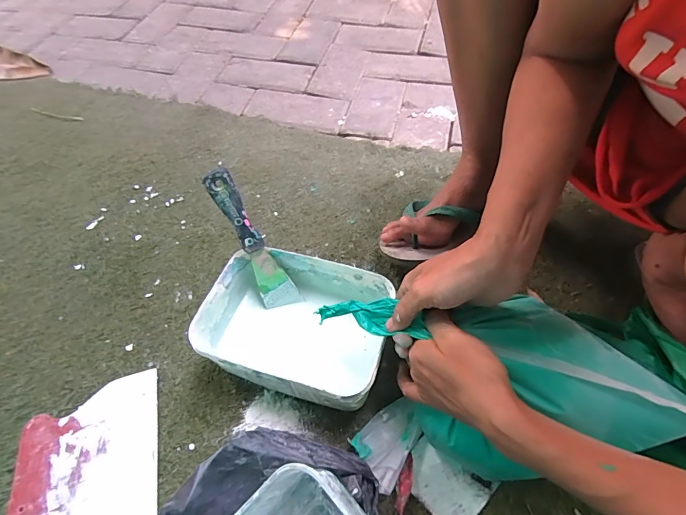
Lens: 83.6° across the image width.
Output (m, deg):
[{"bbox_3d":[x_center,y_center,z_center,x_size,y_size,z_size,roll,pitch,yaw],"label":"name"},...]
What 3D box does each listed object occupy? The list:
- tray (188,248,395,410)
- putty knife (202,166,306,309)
[{"bbox_3d":[-0.049,0.080,0.434,0.193,0.085,0.138,13,57,13],"label":"tray"},{"bbox_3d":[-0.103,-0.016,0.436,0.041,0.175,0.015,-33,24,-18],"label":"putty knife"}]

